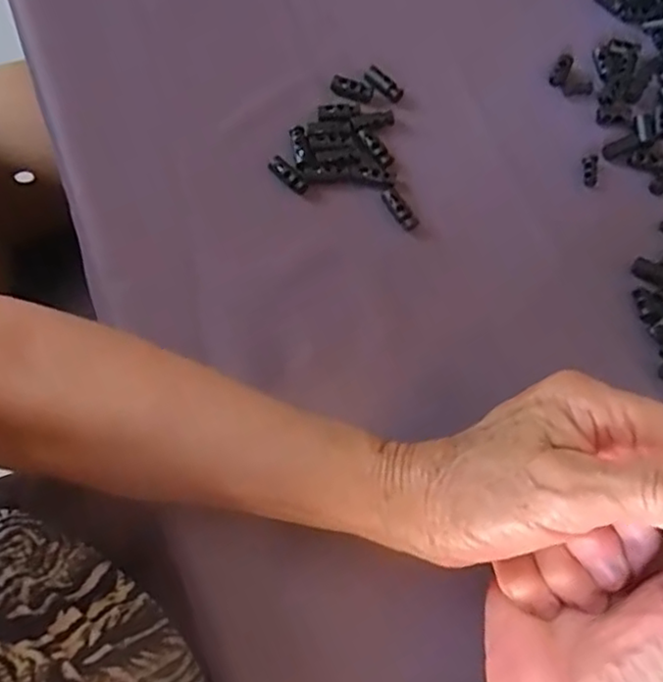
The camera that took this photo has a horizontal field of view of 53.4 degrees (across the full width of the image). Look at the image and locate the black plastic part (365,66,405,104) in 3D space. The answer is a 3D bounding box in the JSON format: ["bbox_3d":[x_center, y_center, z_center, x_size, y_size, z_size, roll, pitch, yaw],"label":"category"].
[{"bbox_3d":[0.030,-0.147,0.378,0.024,0.005,0.009,38,75,11],"label":"black plastic part"}]

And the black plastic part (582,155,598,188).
[{"bbox_3d":[0.143,-0.095,0.363,0.009,0.004,0.020,7,71,1],"label":"black plastic part"}]

